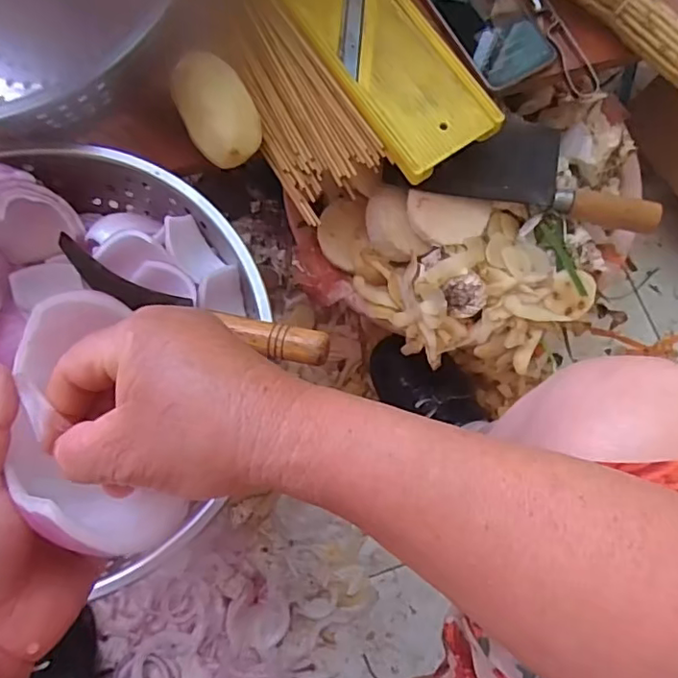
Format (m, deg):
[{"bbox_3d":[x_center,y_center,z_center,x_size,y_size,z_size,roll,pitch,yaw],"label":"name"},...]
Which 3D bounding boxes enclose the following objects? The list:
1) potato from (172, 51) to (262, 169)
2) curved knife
[{"bbox_3d":[-0.106,-0.198,0.503,0.058,0.045,0.092,-24,77,-7],"label":"potato"},{"bbox_3d":[-0.113,-0.027,0.425,0.224,0.041,0.027,23,76,5],"label":"curved knife"}]

